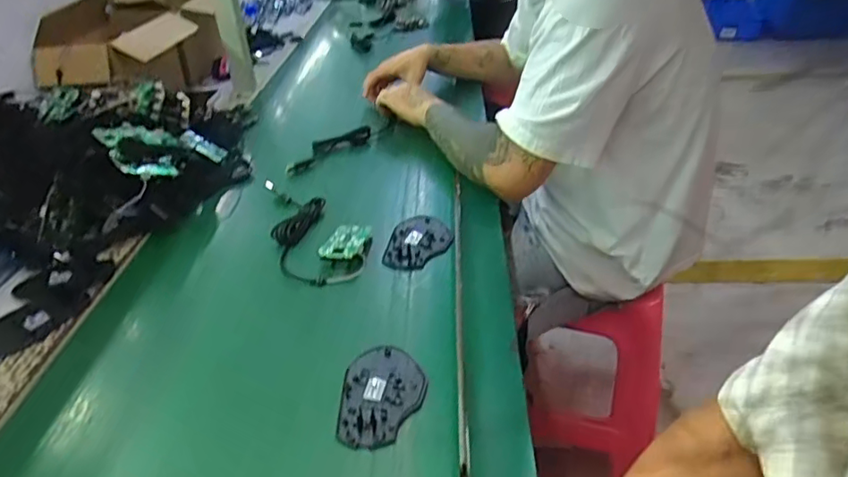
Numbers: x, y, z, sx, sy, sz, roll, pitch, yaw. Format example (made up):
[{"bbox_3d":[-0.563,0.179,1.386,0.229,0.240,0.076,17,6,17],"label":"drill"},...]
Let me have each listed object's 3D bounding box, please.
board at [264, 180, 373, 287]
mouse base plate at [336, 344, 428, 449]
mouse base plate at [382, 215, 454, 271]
[{"bbox_3d":[-0.144,-0.024,0.744,0.110,0.034,0.261,-16,34,-19],"label":"board"},{"bbox_3d":[-0.036,0.134,0.502,0.070,0.006,0.106,0,32,6],"label":"mouse base plate"},{"bbox_3d":[-0.011,0.003,0.694,0.077,0.012,0.105,20,40,30],"label":"mouse base plate"}]

